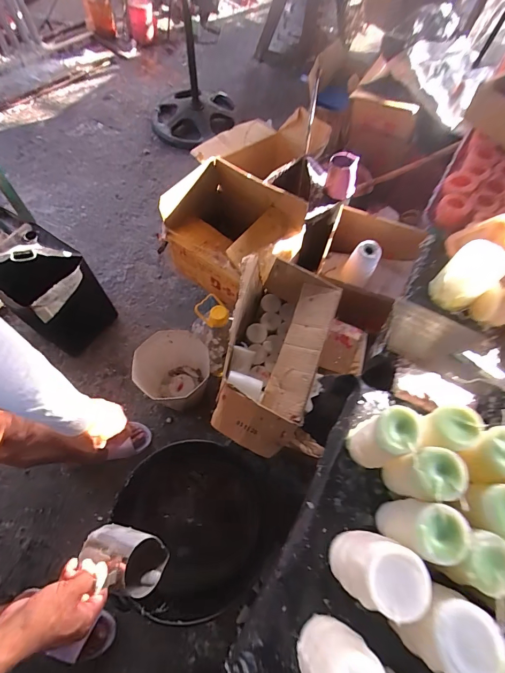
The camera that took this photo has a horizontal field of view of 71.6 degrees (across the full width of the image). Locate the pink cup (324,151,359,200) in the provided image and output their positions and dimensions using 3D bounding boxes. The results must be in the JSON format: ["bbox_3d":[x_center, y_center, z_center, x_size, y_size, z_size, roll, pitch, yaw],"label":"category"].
[{"bbox_3d":[0.297,-0.531,1.157,0.110,0.122,0.083,26,66,10],"label":"pink cup"}]

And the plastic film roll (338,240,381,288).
[{"bbox_3d":[0.361,-0.250,1.150,0.096,0.145,0.073,27,66,10],"label":"plastic film roll"}]

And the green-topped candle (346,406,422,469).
[{"bbox_3d":[0.153,0.123,0.420,0.050,0.113,0.049,1,64,-2],"label":"green-topped candle"}]

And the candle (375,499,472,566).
[{"bbox_3d":[0.178,0.211,0.374,0.055,0.098,0.064,13,64,4],"label":"candle"}]

